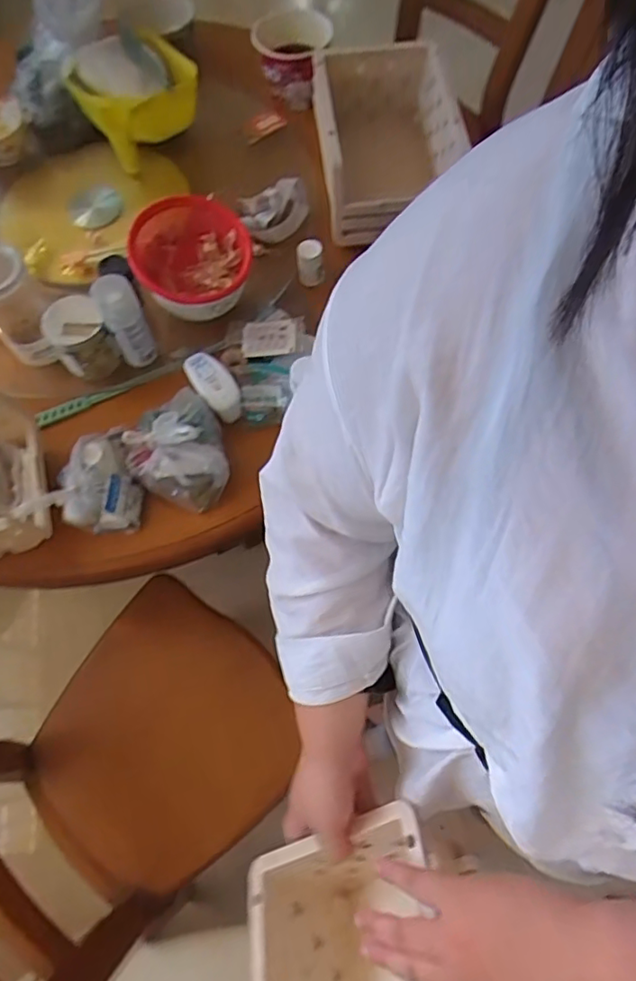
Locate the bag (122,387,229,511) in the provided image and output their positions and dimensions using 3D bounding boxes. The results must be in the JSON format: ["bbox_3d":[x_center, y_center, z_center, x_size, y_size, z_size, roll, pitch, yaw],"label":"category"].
[{"bbox_3d":[-0.185,-0.064,0.762,0.151,0.096,0.136,38,73,16],"label":"bag"}]

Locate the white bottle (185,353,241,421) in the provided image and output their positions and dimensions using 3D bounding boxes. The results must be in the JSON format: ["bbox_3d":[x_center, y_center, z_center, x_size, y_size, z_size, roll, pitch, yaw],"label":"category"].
[{"bbox_3d":[-0.144,-0.147,0.804,0.047,0.033,0.104,-40,98,-14],"label":"white bottle"}]

